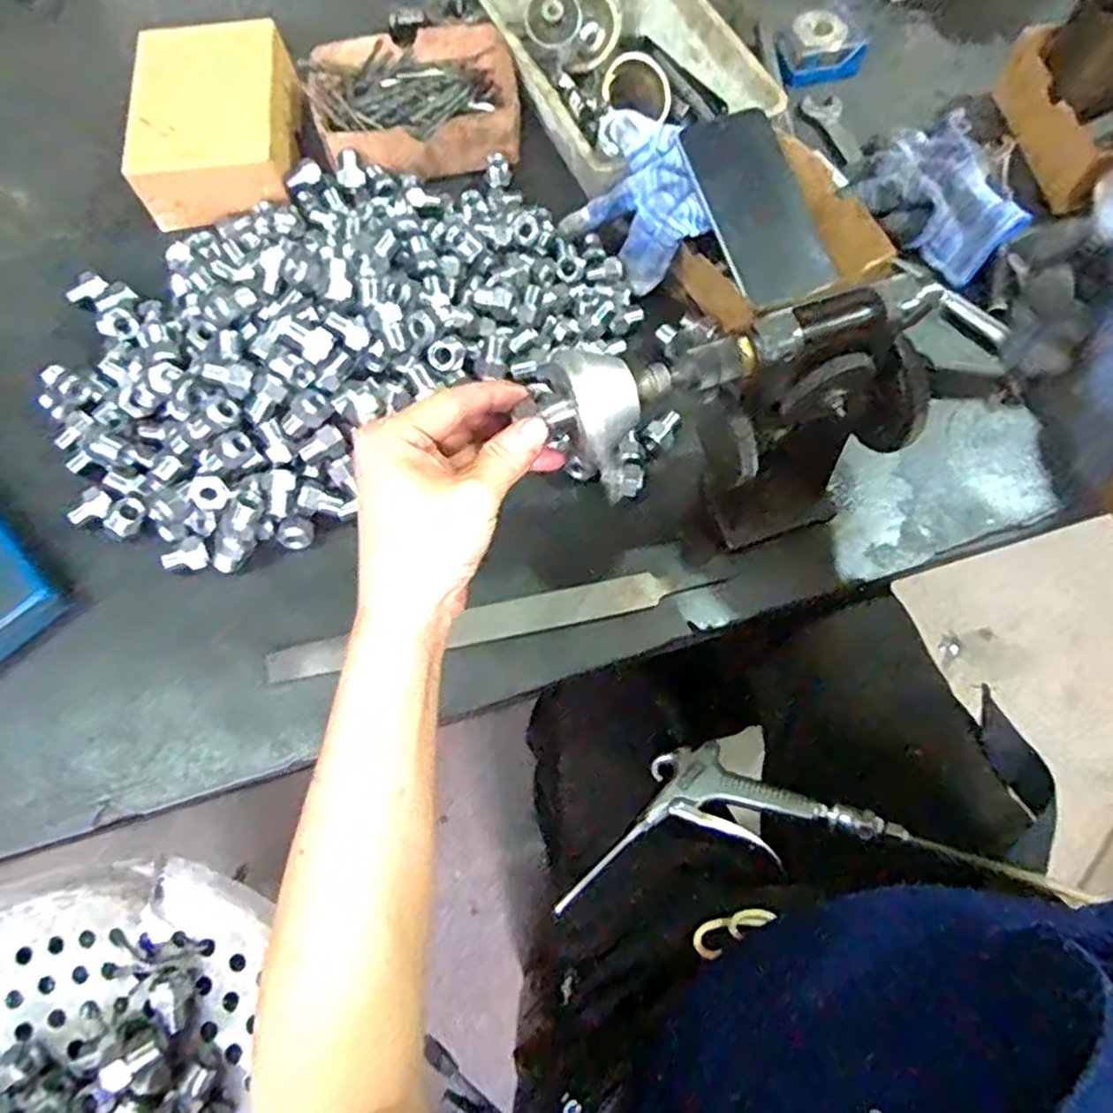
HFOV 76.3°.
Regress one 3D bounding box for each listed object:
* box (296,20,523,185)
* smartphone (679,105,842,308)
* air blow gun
[{"bbox_3d":[-0.124,-0.405,0.627,0.179,0.044,0.157,-12,67,-4],"label":"box"},{"bbox_3d":[0.153,-0.265,0.534,0.077,0.008,0.153,-18,84,-13],"label":"smartphone"},{"bbox_3d":[0.120,0.194,0.523,0.236,0.028,0.108,-9,66,15],"label":"air blow gun"}]

